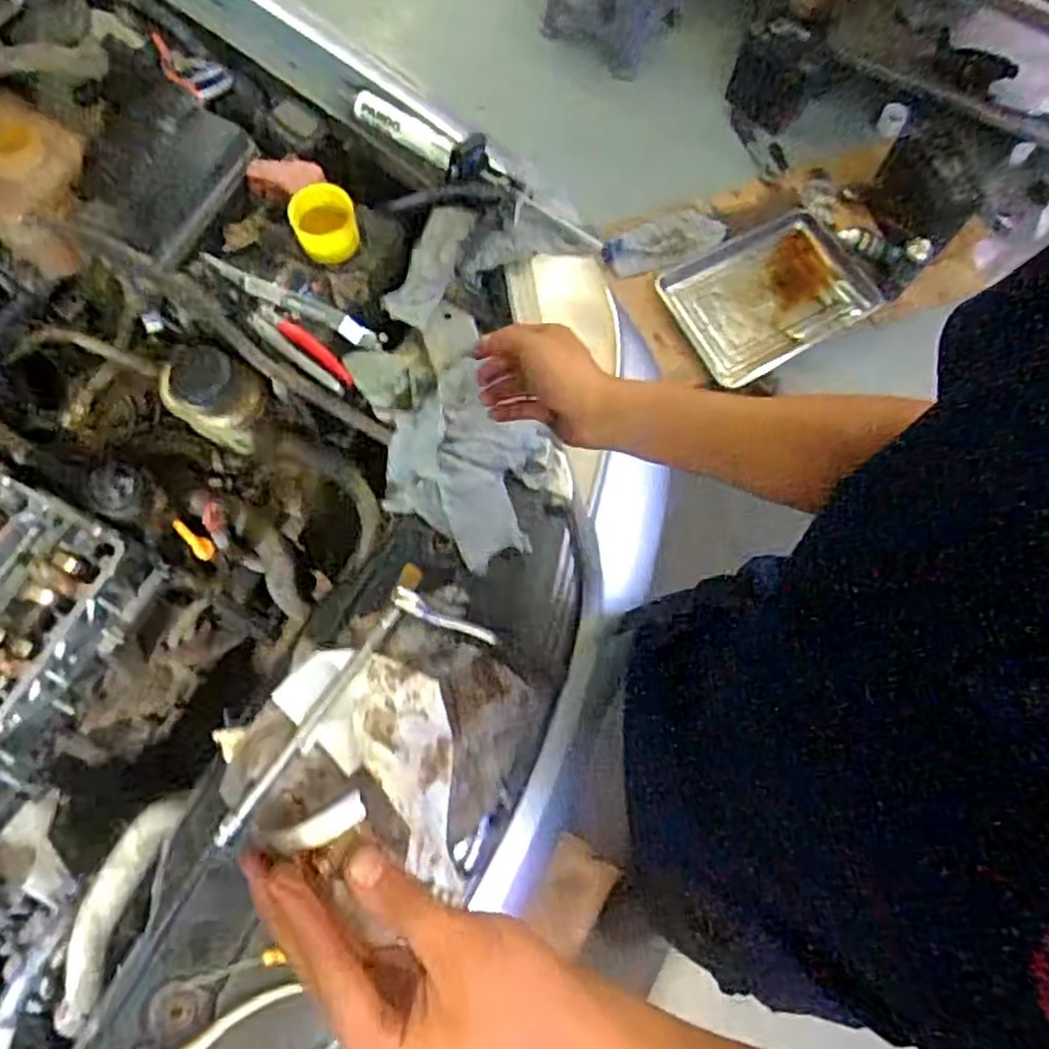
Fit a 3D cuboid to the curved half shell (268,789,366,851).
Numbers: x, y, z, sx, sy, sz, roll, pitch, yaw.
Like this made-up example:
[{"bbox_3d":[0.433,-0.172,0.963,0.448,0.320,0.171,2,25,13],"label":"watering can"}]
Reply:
[{"bbox_3d":[-0.093,0.136,0.339,0.043,0.006,0.015,-22,74,-13],"label":"curved half shell"}]

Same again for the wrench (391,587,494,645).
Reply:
[{"bbox_3d":[-0.081,0.094,0.768,0.113,0.009,0.021,25,73,-10],"label":"wrench"}]

